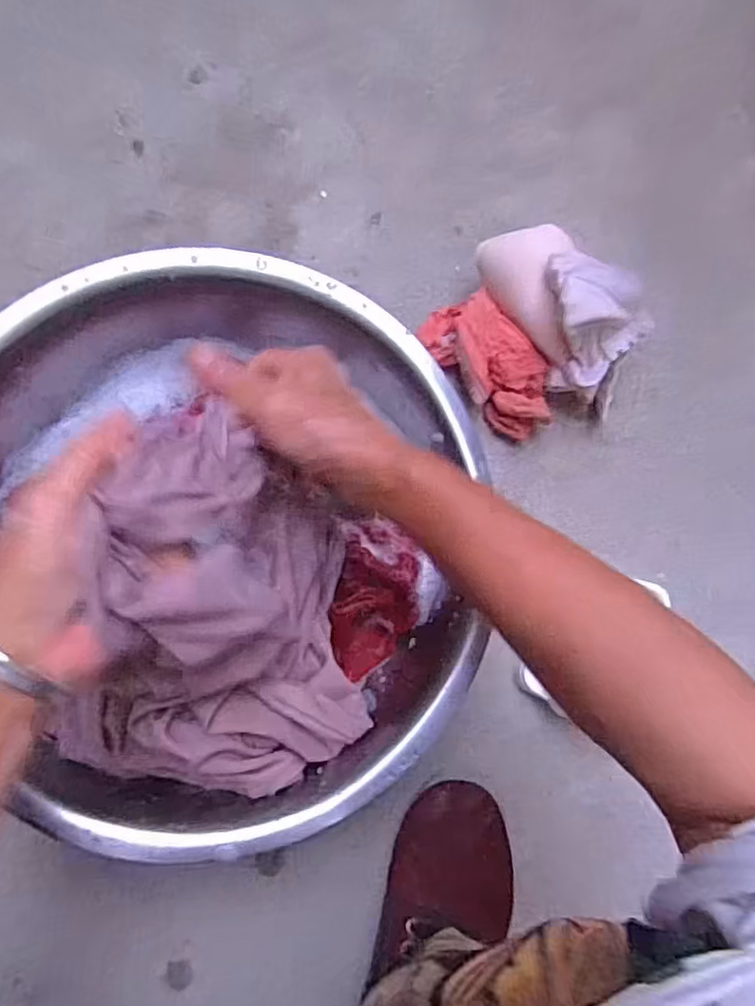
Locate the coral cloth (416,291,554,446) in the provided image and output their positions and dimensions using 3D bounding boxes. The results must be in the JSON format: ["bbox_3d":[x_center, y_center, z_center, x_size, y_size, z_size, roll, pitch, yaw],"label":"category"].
[{"bbox_3d":[0.093,-0.114,0.505,0.063,0.050,0.131,-41,93,-12],"label":"coral cloth"}]

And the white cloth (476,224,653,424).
[{"bbox_3d":[0.149,-0.152,0.491,0.166,0.100,0.080,46,78,-4],"label":"white cloth"}]

